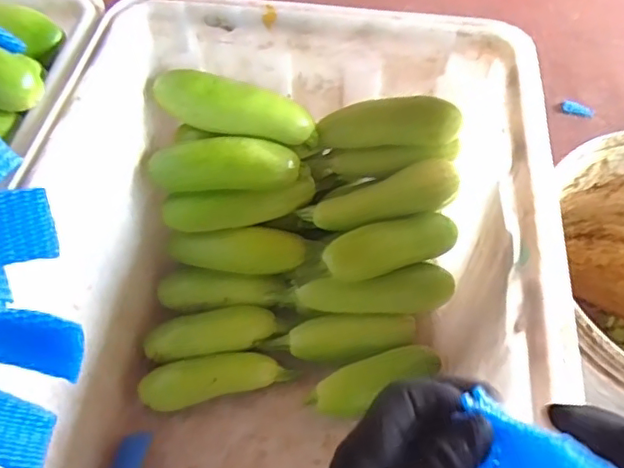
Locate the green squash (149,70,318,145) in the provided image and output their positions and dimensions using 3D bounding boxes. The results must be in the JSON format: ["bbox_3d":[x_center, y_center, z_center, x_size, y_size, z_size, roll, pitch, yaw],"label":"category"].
[{"bbox_3d":[-0.101,-0.154,0.730,0.212,0.065,0.059,10,55,7],"label":"green squash"}]

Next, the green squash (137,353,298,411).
[{"bbox_3d":[-0.120,0.193,0.769,0.196,0.061,0.054,-12,55,-9],"label":"green squash"}]

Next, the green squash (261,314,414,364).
[{"bbox_3d":[0.040,0.145,0.811,0.210,0.054,0.051,-2,54,-1],"label":"green squash"}]

